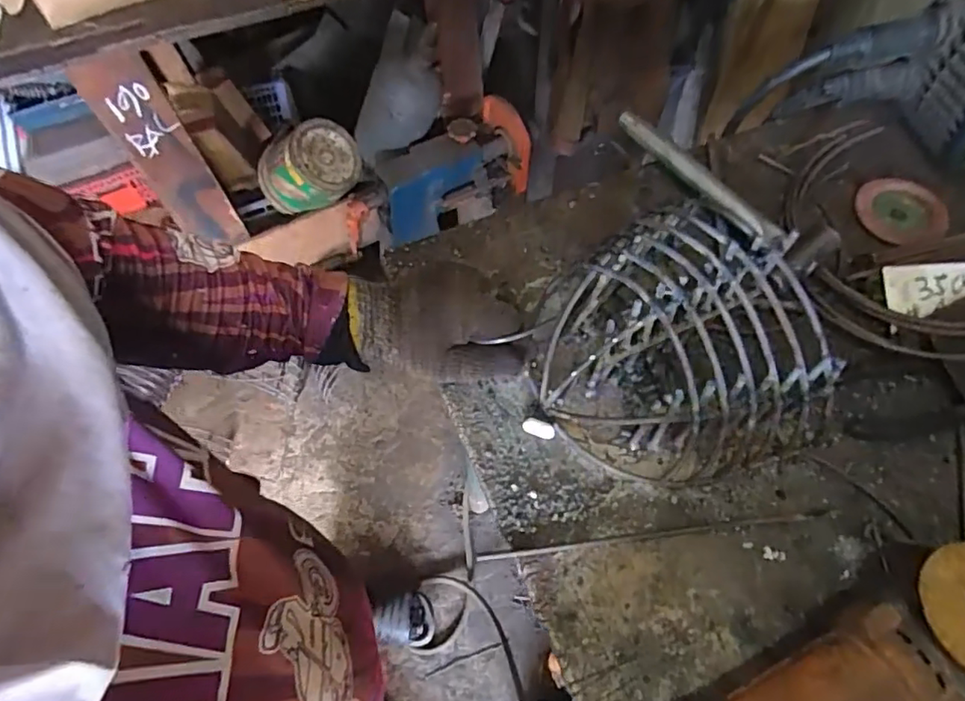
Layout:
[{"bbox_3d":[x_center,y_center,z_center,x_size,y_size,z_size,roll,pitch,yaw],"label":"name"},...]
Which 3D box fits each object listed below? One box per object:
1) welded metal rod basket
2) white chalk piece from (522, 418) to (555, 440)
[{"bbox_3d":[0.169,-0.009,0.441,0.221,0.117,0.210,15,63,10],"label":"welded metal rod basket"},{"bbox_3d":[0.046,0.063,0.452,0.026,0.008,0.012,17,64,11],"label":"white chalk piece"}]

